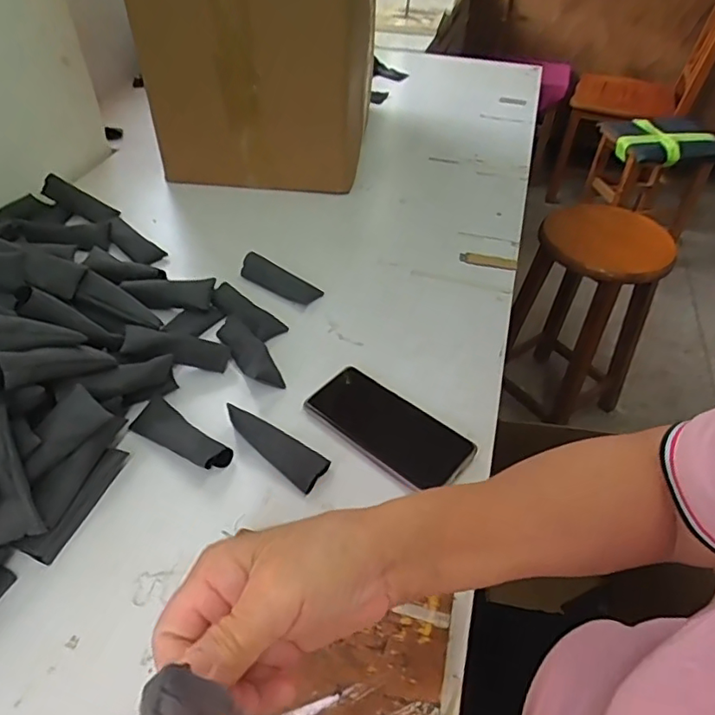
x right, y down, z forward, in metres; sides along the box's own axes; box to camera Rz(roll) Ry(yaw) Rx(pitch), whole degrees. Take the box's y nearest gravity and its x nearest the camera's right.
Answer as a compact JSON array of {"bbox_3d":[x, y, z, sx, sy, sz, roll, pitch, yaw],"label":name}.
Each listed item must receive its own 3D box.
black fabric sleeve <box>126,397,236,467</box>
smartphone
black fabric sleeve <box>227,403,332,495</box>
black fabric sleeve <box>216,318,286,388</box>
[{"bbox_3d":[-0.165,0.069,0.509,0.110,0.016,0.037,25,50,21],"label":"black fabric sleeve"},{"bbox_3d":[0.030,0.066,0.530,0.159,0.011,0.077,32,53,26],"label":"smartphone"},{"bbox_3d":[-0.073,0.077,0.503,0.099,0.031,0.034,31,52,25],"label":"black fabric sleeve"},{"bbox_3d":[-0.114,-0.004,0.581,0.032,0.024,0.098,-31,66,-29],"label":"black fabric sleeve"}]

